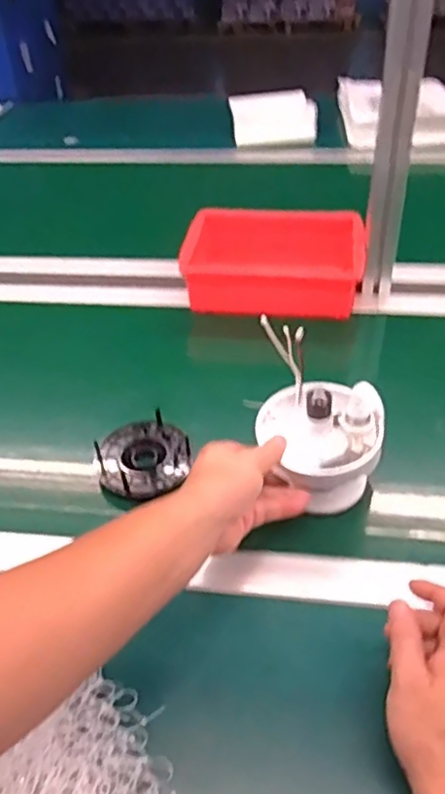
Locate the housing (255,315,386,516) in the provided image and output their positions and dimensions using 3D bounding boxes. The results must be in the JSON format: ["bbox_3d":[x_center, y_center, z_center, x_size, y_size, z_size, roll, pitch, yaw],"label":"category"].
[{"bbox_3d":[0.096,0.027,0.635,0.115,0.127,0.141,2,39,5],"label":"housing"}]

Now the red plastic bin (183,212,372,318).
[{"bbox_3d":[0.072,-0.193,0.911,0.250,0.074,0.161,7,43,8],"label":"red plastic bin"}]

